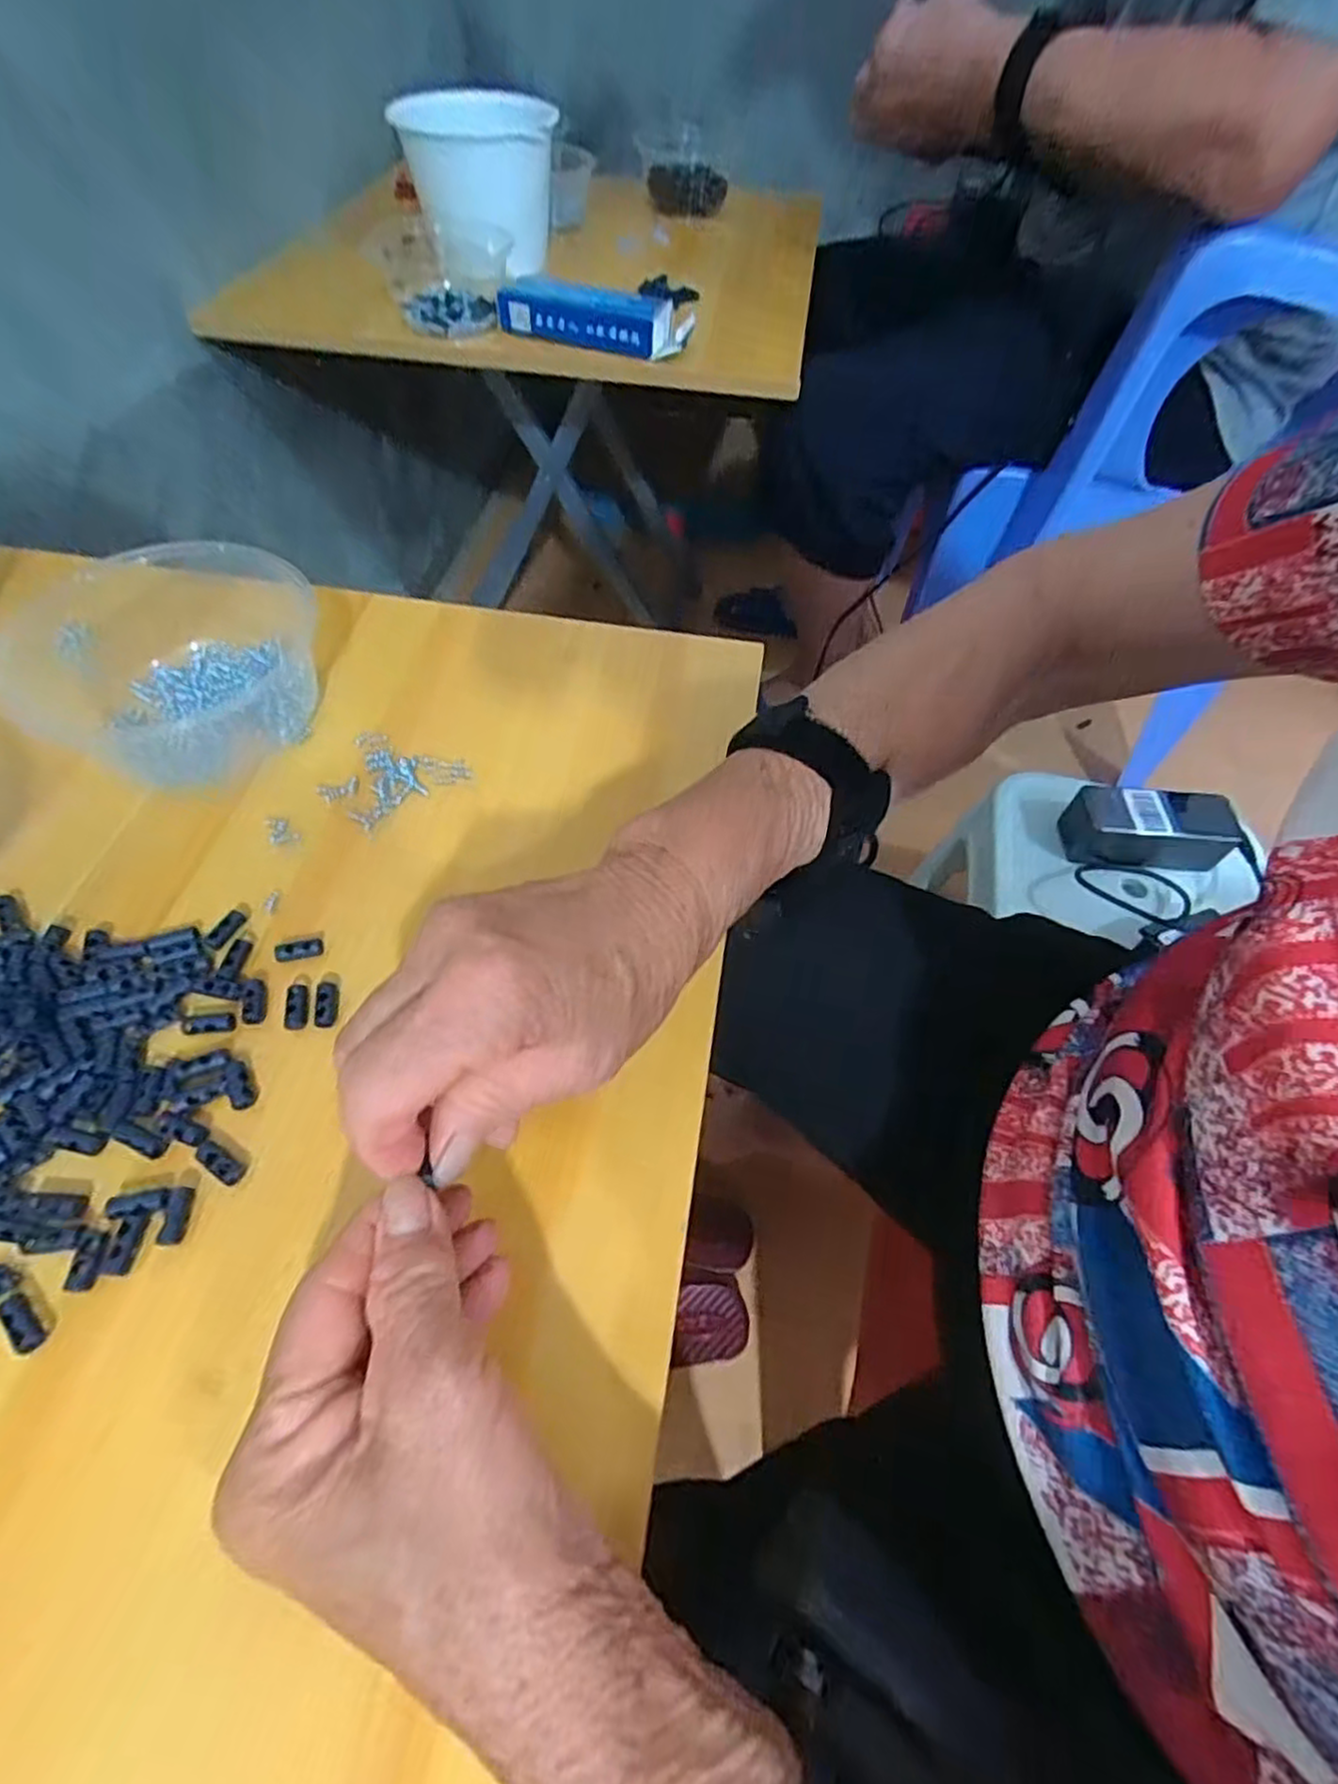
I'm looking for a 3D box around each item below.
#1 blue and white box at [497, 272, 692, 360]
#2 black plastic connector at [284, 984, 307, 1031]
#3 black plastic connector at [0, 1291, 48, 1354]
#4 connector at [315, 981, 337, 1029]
[{"bbox_3d":[-0.066,-0.502,0.626,0.175,0.036,0.038,11,56,6],"label":"blue and white box"},{"bbox_3d":[-0.152,0.046,0.291,0.008,0.004,0.019,-8,56,-8],"label":"black plastic connector"},{"bbox_3d":[-0.206,0.137,0.228,0.020,0.005,0.006,39,62,22],"label":"black plastic connector"},{"bbox_3d":[-0.140,0.047,0.294,0.007,0.005,0.020,-8,56,-8],"label":"connector"}]

